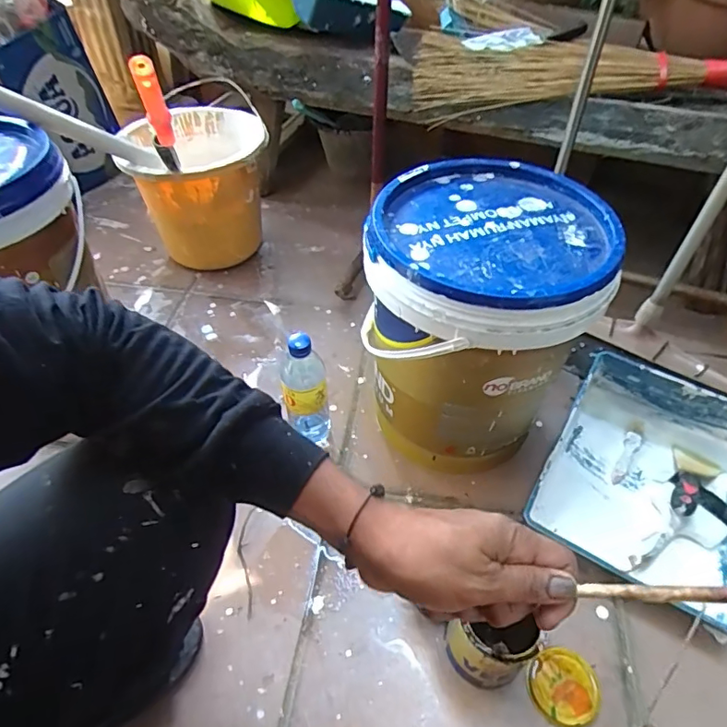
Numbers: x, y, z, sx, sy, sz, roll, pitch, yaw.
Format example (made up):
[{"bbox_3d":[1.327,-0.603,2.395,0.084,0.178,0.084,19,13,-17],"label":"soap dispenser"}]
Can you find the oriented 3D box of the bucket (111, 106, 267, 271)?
[{"bbox_3d":[-0.354,-0.380,1.166,0.278,0.268,0.309,-5,48,-6],"label":"bucket"}]

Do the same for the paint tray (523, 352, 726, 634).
[{"bbox_3d":[0.437,0.174,0.792,0.279,0.087,0.361,26,53,20],"label":"paint tray"}]

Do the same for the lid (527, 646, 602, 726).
[{"bbox_3d":[0.240,0.388,0.622,0.081,0.010,0.082,0,48,1],"label":"lid"}]

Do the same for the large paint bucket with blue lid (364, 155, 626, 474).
[{"bbox_3d":[0.155,-0.058,0.751,0.283,0.342,0.295,1,48,-1],"label":"large paint bucket with blue lid"}]

